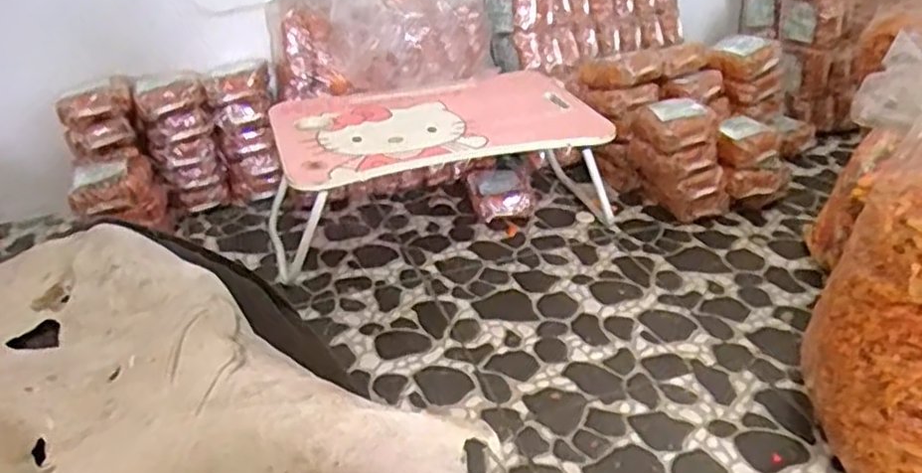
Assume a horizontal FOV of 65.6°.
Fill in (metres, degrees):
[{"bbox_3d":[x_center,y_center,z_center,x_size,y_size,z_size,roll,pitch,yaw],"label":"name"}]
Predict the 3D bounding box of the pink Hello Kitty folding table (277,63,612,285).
[{"bbox_3d":[-0.040,-0.120,1.420,0.671,0.279,0.352,-8,32,-12],"label":"pink Hello Kitty folding table"}]

